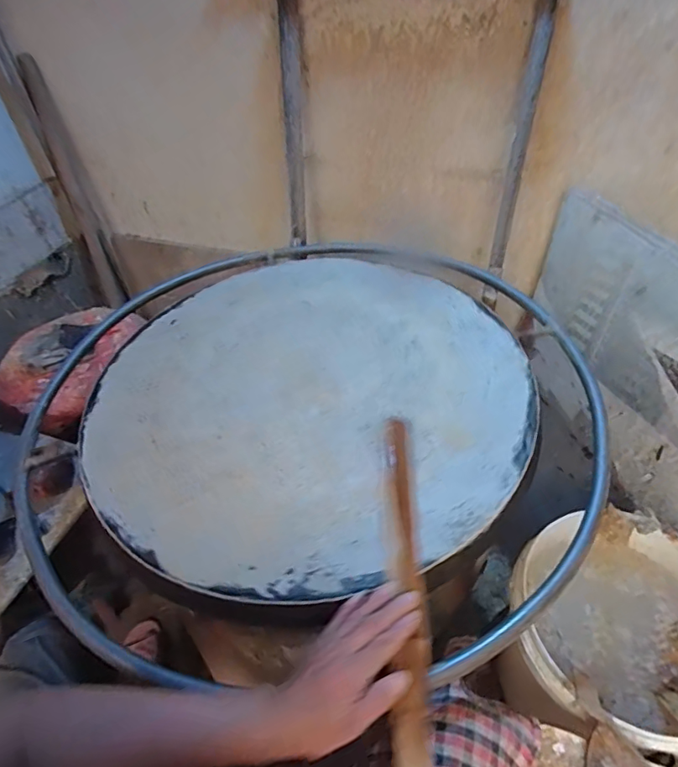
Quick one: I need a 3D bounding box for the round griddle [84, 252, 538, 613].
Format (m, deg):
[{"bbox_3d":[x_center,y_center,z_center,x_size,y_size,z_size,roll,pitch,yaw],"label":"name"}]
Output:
[{"bbox_3d":[-0.047,-0.010,0.730,0.594,0.019,0.609,-3,43,3],"label":"round griddle"}]

